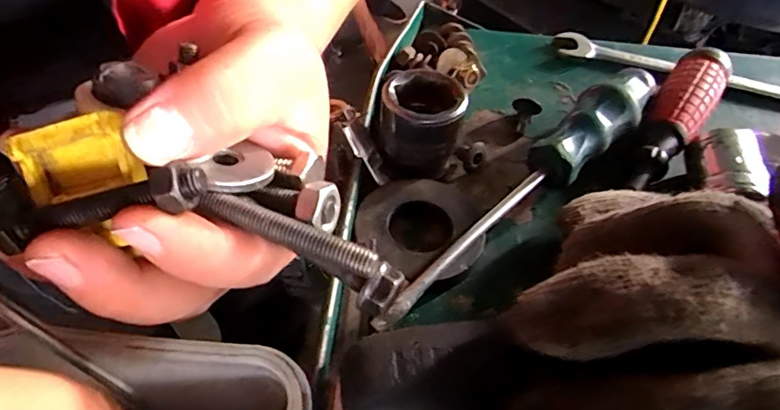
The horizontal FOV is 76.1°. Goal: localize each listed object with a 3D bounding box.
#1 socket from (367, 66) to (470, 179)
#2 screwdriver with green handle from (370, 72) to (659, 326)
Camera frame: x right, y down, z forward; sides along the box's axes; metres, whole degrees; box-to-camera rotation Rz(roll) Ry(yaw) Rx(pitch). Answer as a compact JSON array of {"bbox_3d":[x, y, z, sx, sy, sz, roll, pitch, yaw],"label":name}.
[{"bbox_3d":[0.011,-0.035,0.207,0.036,0.034,0.036,4,48,1],"label":"socket"},{"bbox_3d":[0.059,-0.009,0.196,0.023,0.020,0.170,34,55,25],"label":"screwdriver with green handle"}]

